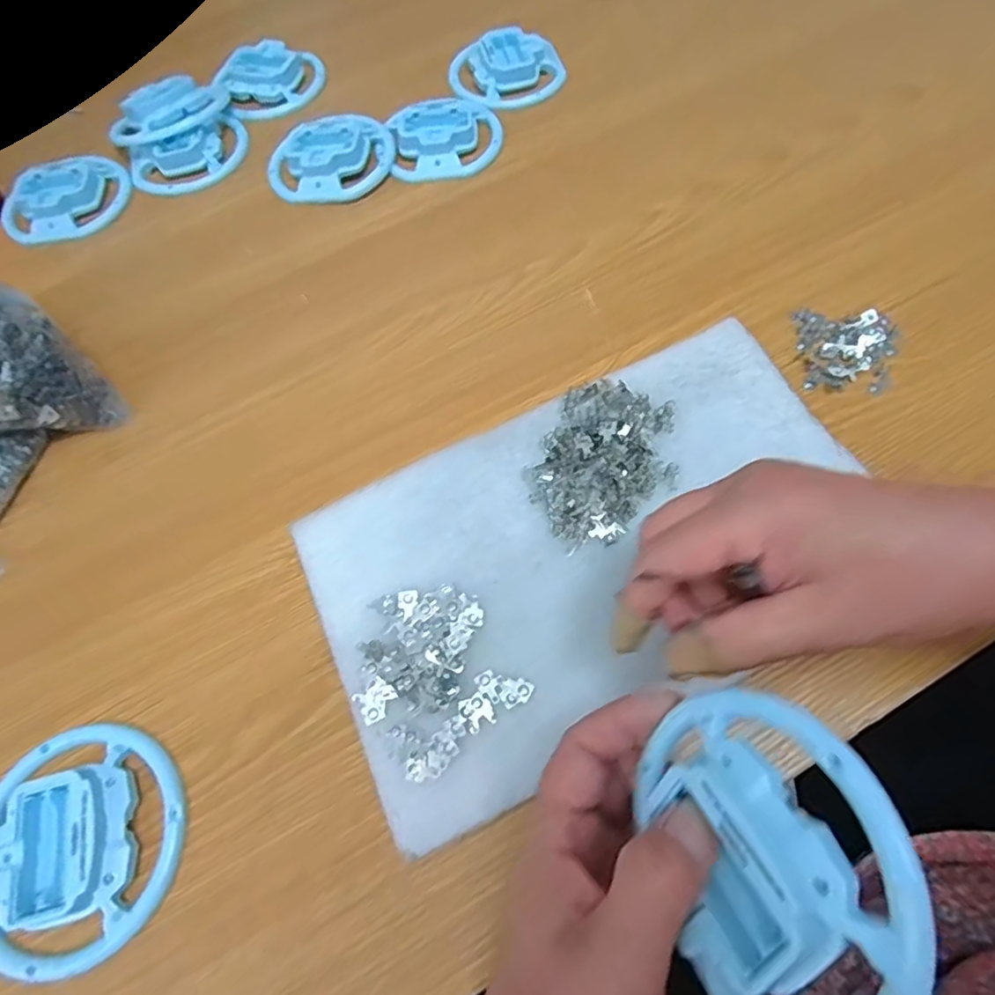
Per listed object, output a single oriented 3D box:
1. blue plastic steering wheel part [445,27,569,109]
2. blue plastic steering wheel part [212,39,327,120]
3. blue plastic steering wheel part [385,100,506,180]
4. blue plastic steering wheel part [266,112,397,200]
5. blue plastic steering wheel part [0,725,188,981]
[{"bbox_3d":[0.009,-0.375,0.527,0.098,0.018,0.078,-3,63,2],"label":"blue plastic steering wheel part"},{"bbox_3d":[-0.203,-0.380,0.546,0.092,0.020,0.077,-25,65,-9],"label":"blue plastic steering wheel part"},{"bbox_3d":[-0.042,-0.294,0.491,0.090,0.019,0.078,-7,63,0],"label":"blue plastic steering wheel part"},{"bbox_3d":[-0.135,-0.271,0.483,0.100,0.022,0.075,-3,63,2],"label":"blue plastic steering wheel part"},{"bbox_3d":[-0.199,0.162,0.285,0.092,0.017,0.101,-1,63,3],"label":"blue plastic steering wheel part"}]

